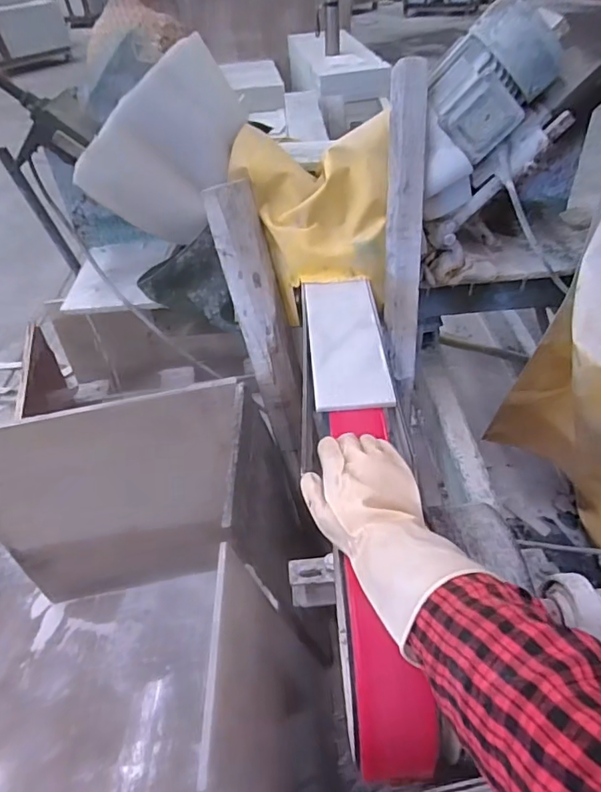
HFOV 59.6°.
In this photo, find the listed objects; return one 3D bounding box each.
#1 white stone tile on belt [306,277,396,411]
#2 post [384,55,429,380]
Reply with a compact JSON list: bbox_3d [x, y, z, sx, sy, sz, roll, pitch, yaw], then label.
[{"bbox_3d":[0.066,-0.086,0.768,0.104,0.012,0.296,-4,42,0],"label":"white stone tile on belt"},{"bbox_3d":[0.177,-0.285,0.893,0.063,0.503,0.035,-2,13,-4],"label":"post"}]

